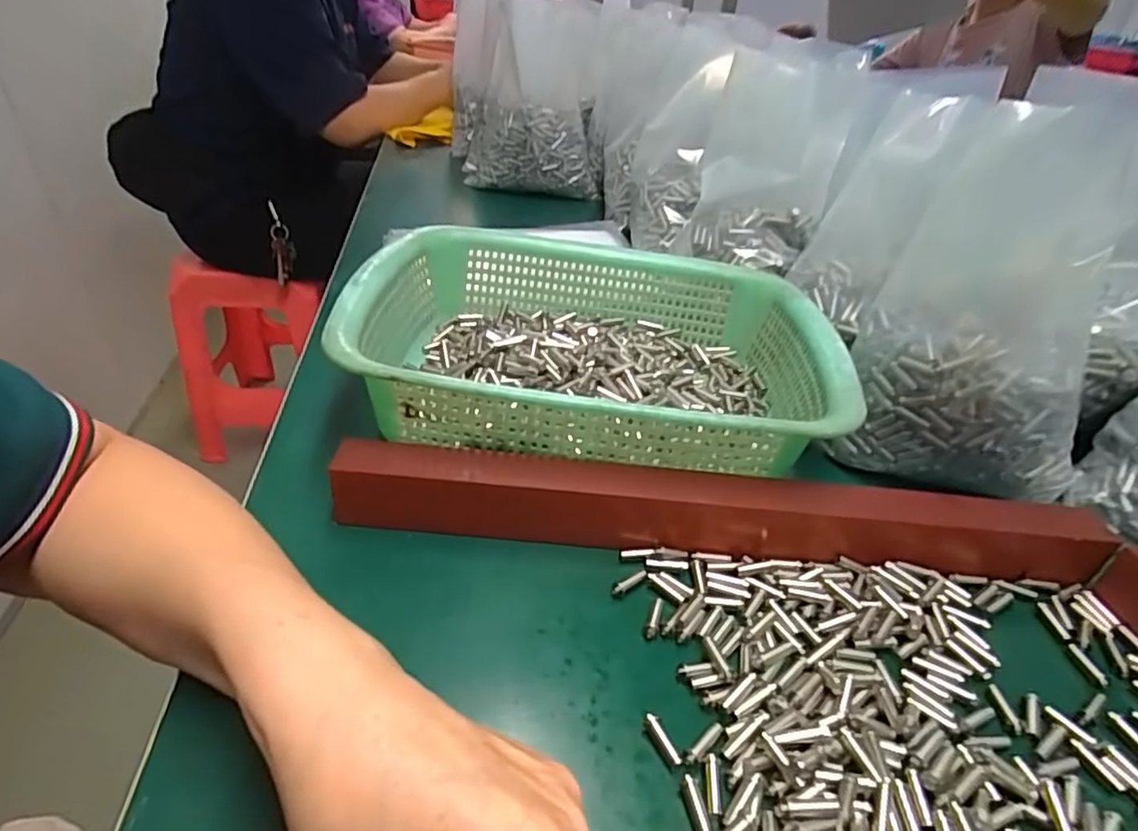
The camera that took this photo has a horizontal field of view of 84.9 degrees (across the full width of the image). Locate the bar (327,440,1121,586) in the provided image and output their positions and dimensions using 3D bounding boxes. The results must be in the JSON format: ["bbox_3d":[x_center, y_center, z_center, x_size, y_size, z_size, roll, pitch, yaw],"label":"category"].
[{"bbox_3d":[0.077,0.051,0.325,0.385,0.042,0.031,6,35,0],"label":"bar"}]

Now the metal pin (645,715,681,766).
[{"bbox_3d":[0.036,0.127,0.243,0.005,0.004,0.021,-15,40,-26],"label":"metal pin"}]

